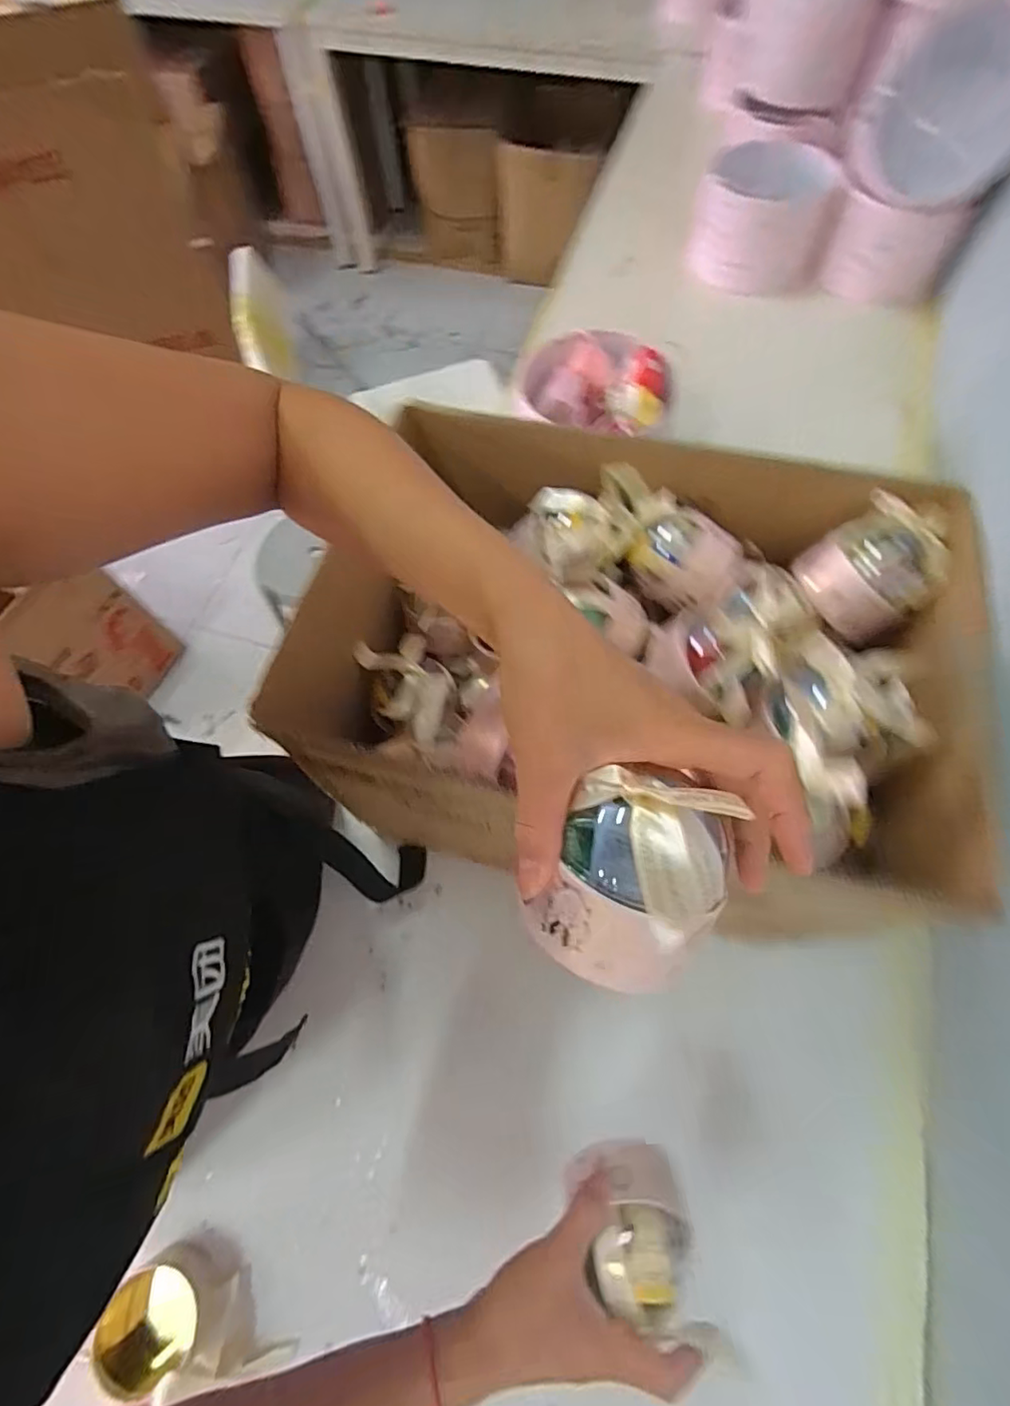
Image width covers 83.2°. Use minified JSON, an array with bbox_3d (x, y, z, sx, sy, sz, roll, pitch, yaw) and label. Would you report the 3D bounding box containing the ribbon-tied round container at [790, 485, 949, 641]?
[{"bbox_3d":[0.292,-0.106,0.458,0.079,0.062,0.093,-38,69,-14],"label":"ribbon-tied round container"}]

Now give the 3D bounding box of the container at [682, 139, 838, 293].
[{"bbox_3d":[0.471,-0.893,1.070,0.227,0.159,0.205,13,66,8],"label":"container"}]

